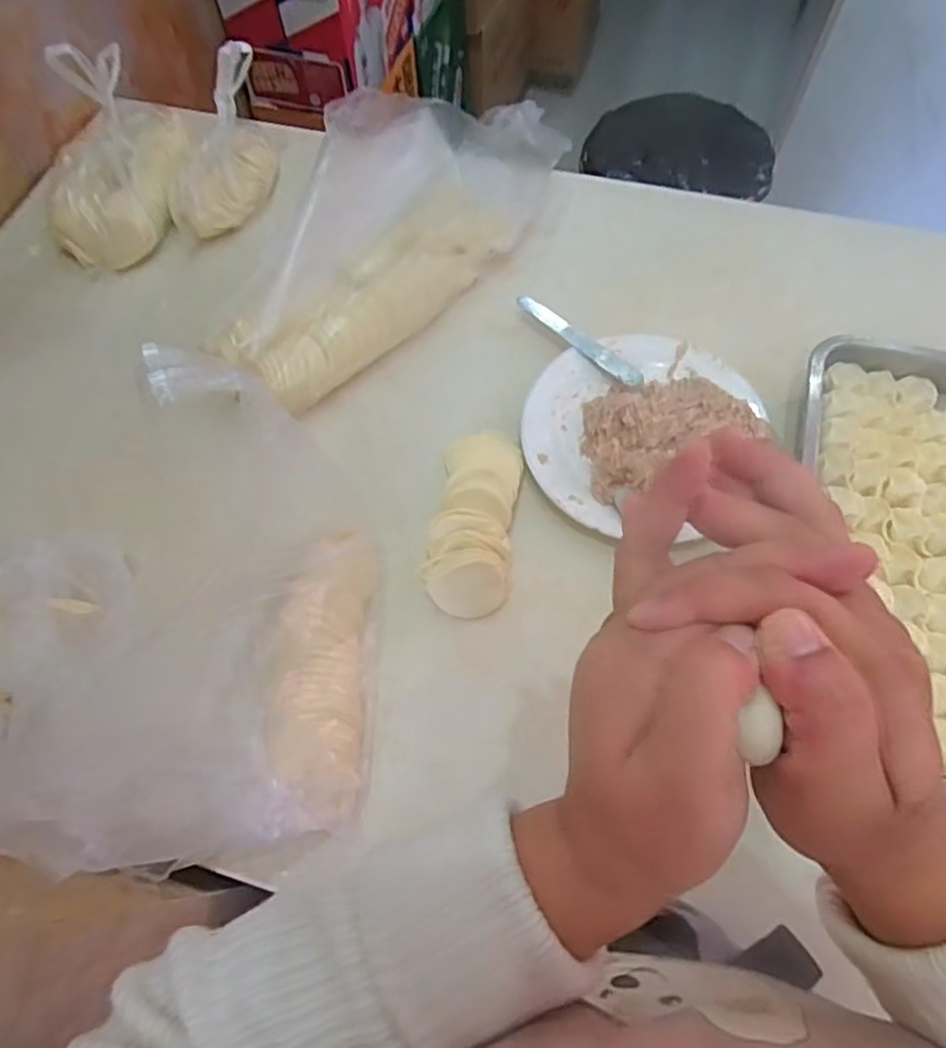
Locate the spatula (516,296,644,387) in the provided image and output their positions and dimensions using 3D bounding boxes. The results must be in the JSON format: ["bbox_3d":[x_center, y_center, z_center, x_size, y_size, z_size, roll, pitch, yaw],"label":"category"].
[{"bbox_3d":[0.104,-0.183,0.647,0.150,0.009,0.022,39,71,17],"label":"spatula"}]

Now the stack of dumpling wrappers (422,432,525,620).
[{"bbox_3d":[0.002,-0.012,0.560,0.071,0.045,0.182,6,65,4],"label":"stack of dumpling wrappers"}]

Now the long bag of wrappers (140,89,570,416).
[{"bbox_3d":[-0.090,-0.292,0.650,0.146,0.119,0.453,40,72,18],"label":"long bag of wrappers"}]

